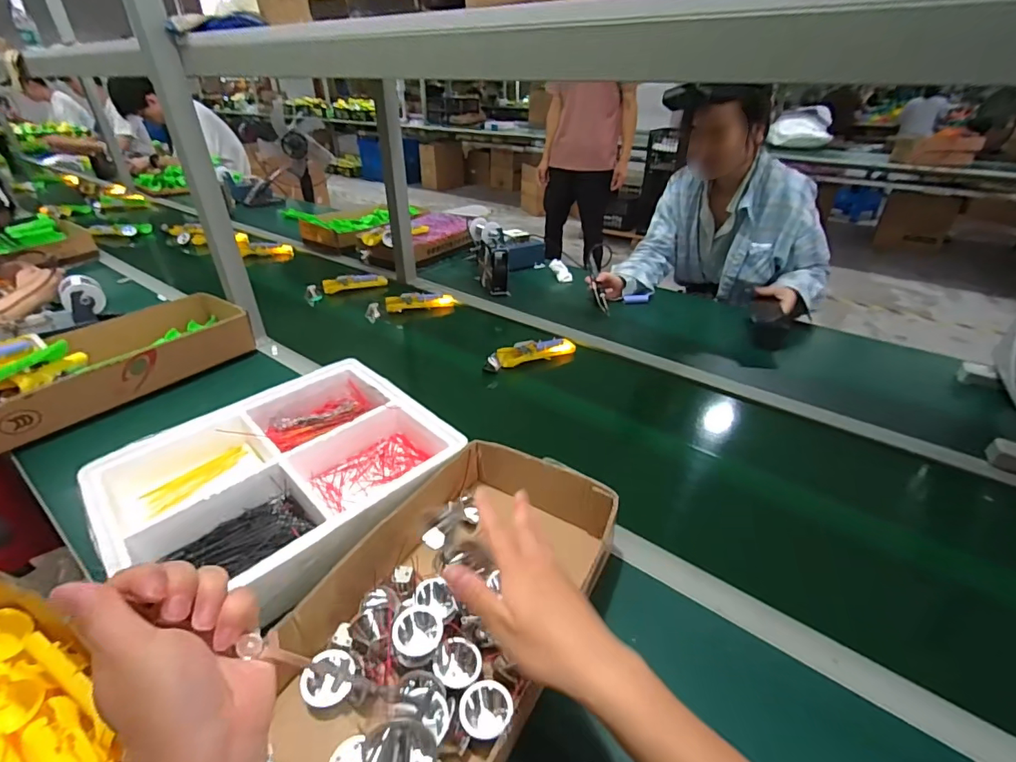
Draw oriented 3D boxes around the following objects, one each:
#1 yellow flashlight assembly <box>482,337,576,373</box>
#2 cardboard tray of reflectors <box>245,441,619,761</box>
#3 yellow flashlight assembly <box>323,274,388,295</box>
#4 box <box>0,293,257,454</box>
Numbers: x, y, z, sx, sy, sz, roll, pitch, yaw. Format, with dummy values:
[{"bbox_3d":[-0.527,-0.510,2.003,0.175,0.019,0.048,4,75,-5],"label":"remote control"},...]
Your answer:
[{"bbox_3d":[0.045,-0.060,0.983,0.200,0.032,0.046,-15,37,-23],"label":"yellow flashlight assembly"},{"bbox_3d":[-0.064,0.237,0.469,0.221,0.083,0.422,20,38,26],"label":"cardboard tray of reflectors"},{"bbox_3d":[-0.416,-0.270,1.295,0.166,0.038,0.035,-12,35,-19],"label":"yellow flashlight assembly"},{"bbox_3d":[-0.718,-0.041,0.876,0.198,0.077,0.421,24,40,31],"label":"box"}]

